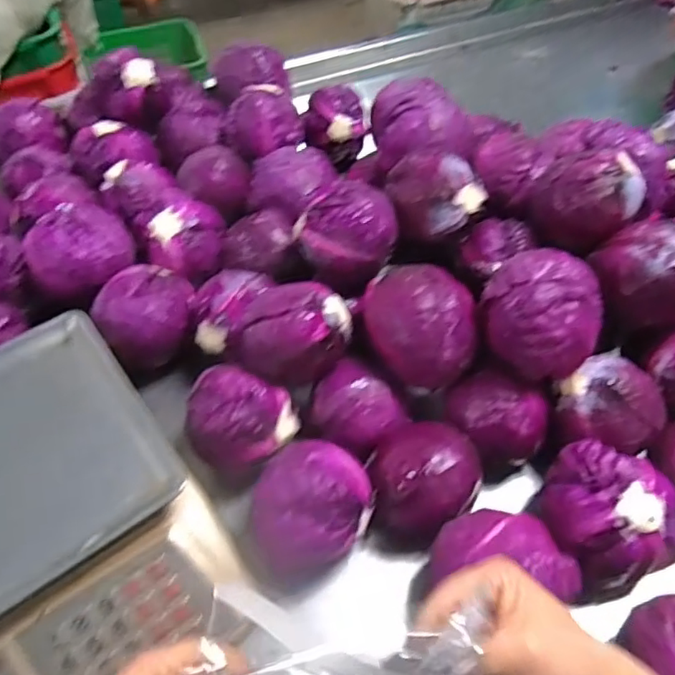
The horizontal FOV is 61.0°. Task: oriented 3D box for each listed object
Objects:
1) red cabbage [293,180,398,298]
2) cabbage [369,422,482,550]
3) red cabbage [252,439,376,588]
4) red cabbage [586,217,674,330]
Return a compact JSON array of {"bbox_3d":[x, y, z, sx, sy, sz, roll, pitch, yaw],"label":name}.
[{"bbox_3d":[0.013,-0.104,0.581,0.090,0.078,0.079,-27,56,-18],"label":"red cabbage"},{"bbox_3d":[0.077,0.132,0.522,0.092,0.086,0.086,-1,52,1],"label":"cabbage"},{"bbox_3d":[-0.021,0.147,0.500,0.100,0.090,0.102,-12,53,-8],"label":"red cabbage"},{"bbox_3d":[0.300,-0.060,0.538,0.093,0.080,0.099,-32,58,-22],"label":"red cabbage"}]

